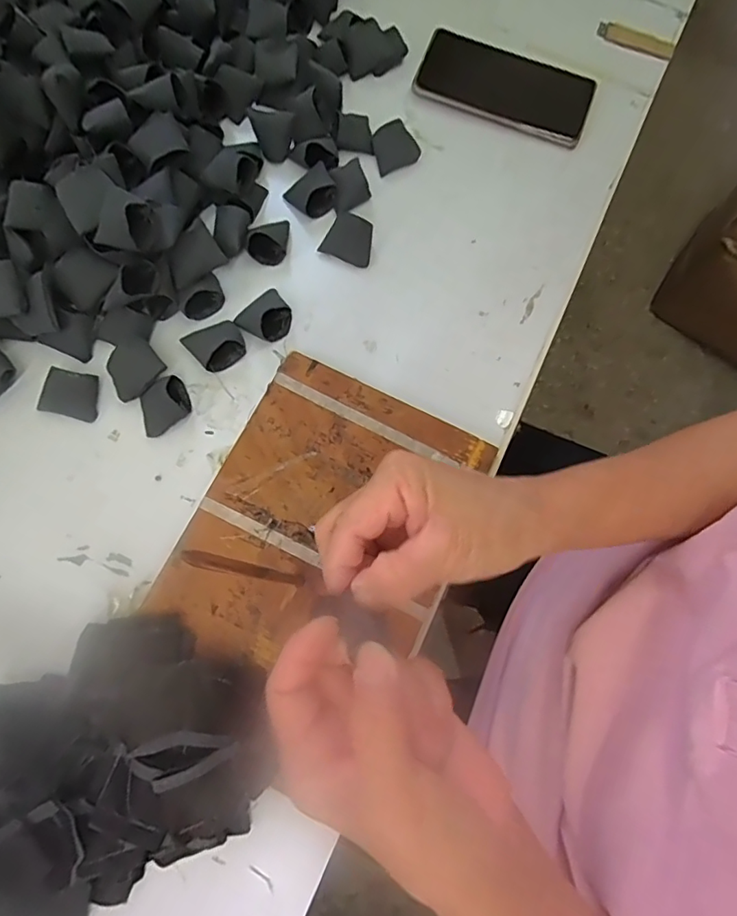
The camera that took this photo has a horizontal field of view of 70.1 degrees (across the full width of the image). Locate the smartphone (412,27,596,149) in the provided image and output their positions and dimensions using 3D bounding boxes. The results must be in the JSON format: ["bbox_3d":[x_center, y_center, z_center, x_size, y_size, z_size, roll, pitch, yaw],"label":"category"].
[{"bbox_3d":[0.126,-0.346,0.490,0.158,0.014,0.076,19,78,3],"label":"smartphone"}]

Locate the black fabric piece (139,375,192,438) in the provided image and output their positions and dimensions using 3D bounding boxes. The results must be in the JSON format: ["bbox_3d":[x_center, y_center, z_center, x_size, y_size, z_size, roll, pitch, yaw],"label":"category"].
[{"bbox_3d":[-0.155,-0.040,0.394,0.036,0.026,0.037,-21,76,-7],"label":"black fabric piece"}]

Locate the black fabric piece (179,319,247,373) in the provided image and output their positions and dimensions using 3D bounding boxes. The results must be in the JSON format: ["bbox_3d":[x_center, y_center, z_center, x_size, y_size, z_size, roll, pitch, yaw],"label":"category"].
[{"bbox_3d":[-0.120,-0.089,0.408,0.043,0.019,0.037,-25,76,-8],"label":"black fabric piece"}]

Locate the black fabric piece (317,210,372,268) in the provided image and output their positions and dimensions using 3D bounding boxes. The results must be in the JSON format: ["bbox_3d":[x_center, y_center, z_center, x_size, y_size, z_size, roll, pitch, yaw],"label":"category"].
[{"bbox_3d":[-0.018,-0.183,0.438,0.041,0.029,0.027,16,75,3],"label":"black fabric piece"}]

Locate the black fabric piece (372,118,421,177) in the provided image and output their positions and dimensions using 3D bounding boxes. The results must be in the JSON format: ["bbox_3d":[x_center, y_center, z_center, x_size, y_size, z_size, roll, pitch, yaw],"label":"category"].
[{"bbox_3d":[0.024,-0.279,0.470,0.039,0.007,0.038,-23,105,-2],"label":"black fabric piece"}]

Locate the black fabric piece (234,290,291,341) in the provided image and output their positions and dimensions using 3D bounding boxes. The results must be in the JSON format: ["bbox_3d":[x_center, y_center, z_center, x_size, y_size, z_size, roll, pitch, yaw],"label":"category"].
[{"bbox_3d":[-0.081,-0.115,0.416,0.038,0.017,0.042,36,77,8],"label":"black fabric piece"}]

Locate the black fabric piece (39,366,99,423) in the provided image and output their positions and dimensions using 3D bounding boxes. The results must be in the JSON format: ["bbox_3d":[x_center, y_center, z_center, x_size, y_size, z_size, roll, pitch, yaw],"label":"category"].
[{"bbox_3d":[-0.228,-0.050,0.399,0.041,0.019,0.033,13,75,2],"label":"black fabric piece"}]

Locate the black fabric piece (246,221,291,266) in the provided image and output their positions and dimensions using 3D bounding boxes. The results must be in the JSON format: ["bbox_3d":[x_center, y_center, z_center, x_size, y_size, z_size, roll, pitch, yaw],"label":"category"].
[{"bbox_3d":[-0.081,-0.182,0.430,0.028,0.022,0.040,10,74,1],"label":"black fabric piece"}]

